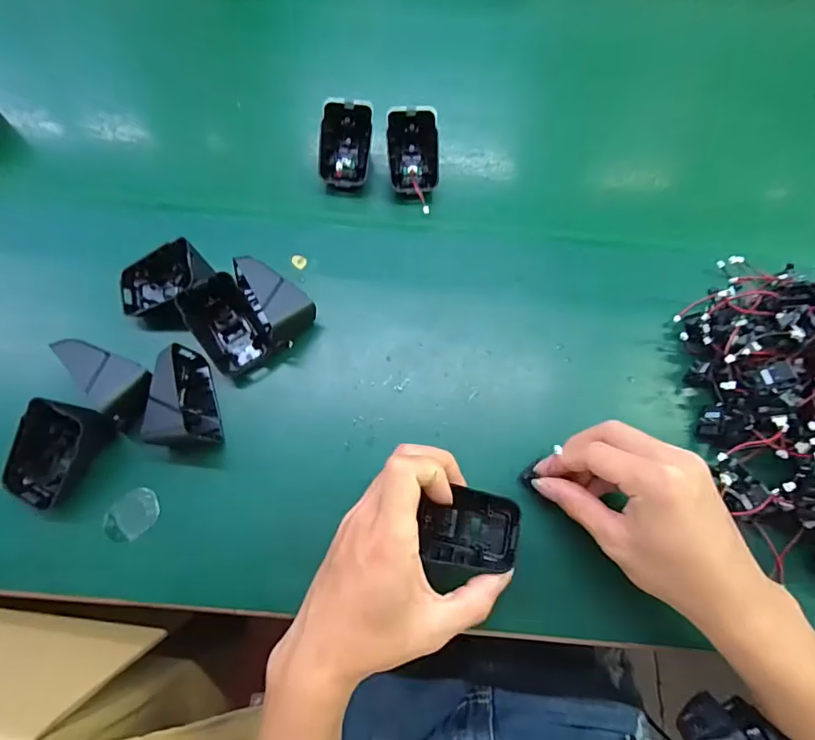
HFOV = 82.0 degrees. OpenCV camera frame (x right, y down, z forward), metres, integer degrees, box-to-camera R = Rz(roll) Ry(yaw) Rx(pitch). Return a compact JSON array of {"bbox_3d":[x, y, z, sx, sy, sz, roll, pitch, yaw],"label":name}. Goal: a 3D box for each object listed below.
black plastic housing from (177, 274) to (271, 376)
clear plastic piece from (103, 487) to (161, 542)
[{"bbox_3d":[-0.132,-0.031,0.346,0.042,0.047,0.055,-31,75,-14],"label":"black plastic housing"},{"bbox_3d":[-0.187,0.099,0.319,0.036,0.004,0.029,-35,76,-15],"label":"clear plastic piece"}]

